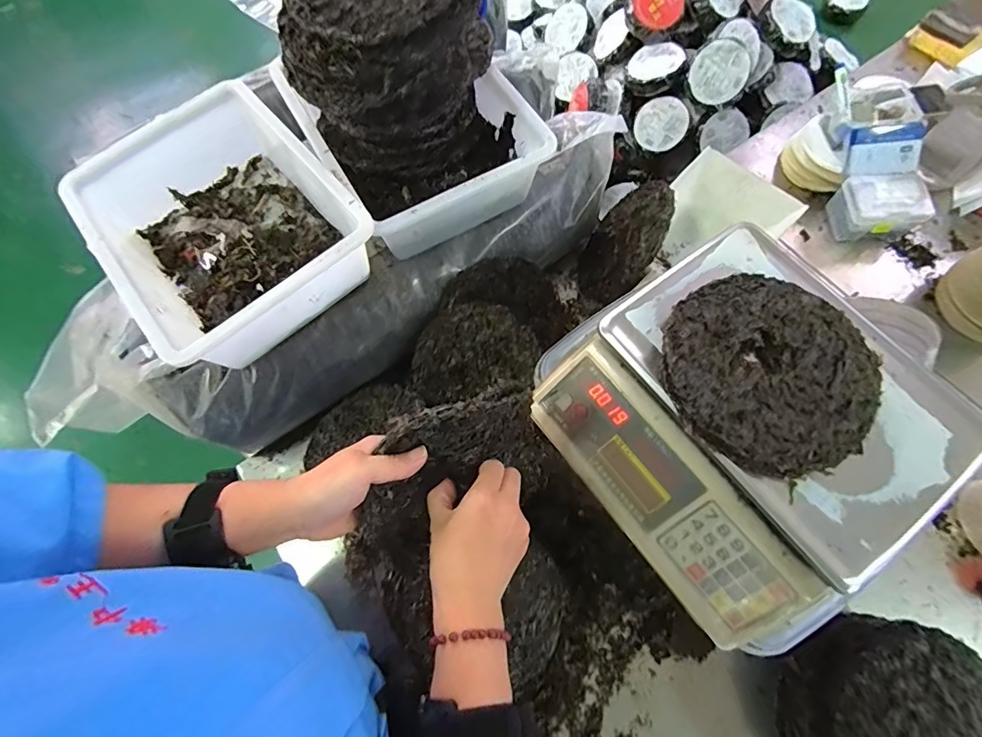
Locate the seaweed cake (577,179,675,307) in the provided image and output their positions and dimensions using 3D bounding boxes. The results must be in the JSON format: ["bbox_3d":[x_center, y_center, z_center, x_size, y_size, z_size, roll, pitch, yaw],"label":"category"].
[{"bbox_3d":[0.212,-0.207,0.787,0.017,0.200,0.212,27,92,-21],"label":"seaweed cake"}]

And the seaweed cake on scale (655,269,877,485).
[{"bbox_3d":[0.268,0.001,0.456,0.191,0.021,0.194,-1,68,2],"label":"seaweed cake on scale"}]

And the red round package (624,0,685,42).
[{"bbox_3d":[0.483,-1.077,1.409,0.160,0.078,0.169,-32,103,22],"label":"red round package"}]

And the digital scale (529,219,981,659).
[{"bbox_3d":[0.258,0.051,0.506,0.319,0.104,0.368,-35,71,-12],"label":"digital scale"}]

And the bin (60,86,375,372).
[{"bbox_3d":[-0.347,-0.183,0.635,0.274,0.114,0.346,-38,72,-13],"label":"bin"}]

